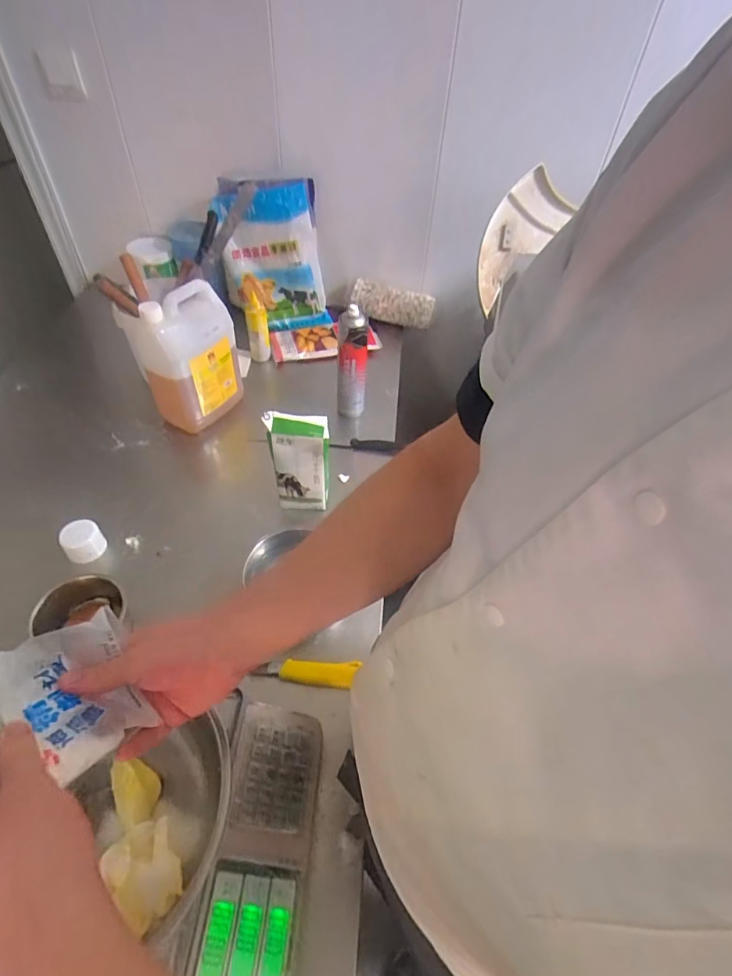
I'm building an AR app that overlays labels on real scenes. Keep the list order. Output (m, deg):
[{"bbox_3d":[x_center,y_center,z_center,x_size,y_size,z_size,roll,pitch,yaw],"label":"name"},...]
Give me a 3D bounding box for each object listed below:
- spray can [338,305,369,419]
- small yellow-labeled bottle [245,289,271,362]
[{"bbox_3d":[-0.031,-0.274,1.090,0.065,0.249,0.068,3,48,-3],"label":"spray can"},{"bbox_3d":[-0.283,-0.409,1.255,0.057,0.195,0.054,-6,50,-11],"label":"small yellow-labeled bottle"}]

